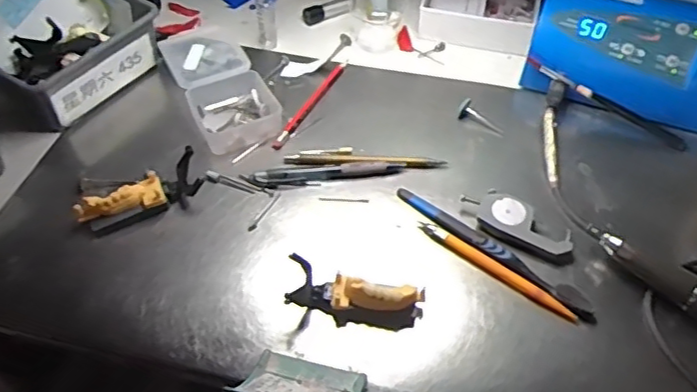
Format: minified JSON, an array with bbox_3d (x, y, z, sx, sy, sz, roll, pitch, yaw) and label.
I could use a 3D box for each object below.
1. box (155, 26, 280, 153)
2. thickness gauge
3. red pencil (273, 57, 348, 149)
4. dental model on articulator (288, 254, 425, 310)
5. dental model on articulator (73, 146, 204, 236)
[{"bbox_3d":[-0.126,-0.107,0.621,0.080,0.035,0.158,-23,55,-17],"label":"box"},{"bbox_3d":[0.140,0.023,0.523,0.093,0.017,0.037,26,56,20],"label":"thickness gauge"},{"bbox_3d":[-0.035,-0.099,0.629,0.012,0.012,0.151,21,54,16],"label":"red pencil"},{"bbox_3d":[0.003,0.076,0.464,0.098,0.032,0.037,12,52,10],"label":"dental model on articulator"},{"bbox_3d":[-0.176,0.002,0.532,0.101,0.040,0.037,-20,54,-15],"label":"dental model on articulator"}]

